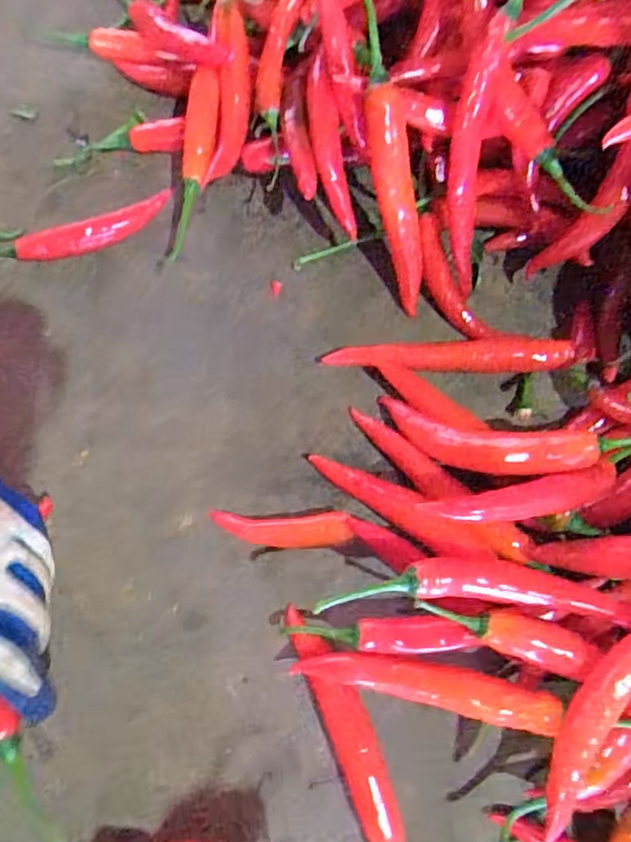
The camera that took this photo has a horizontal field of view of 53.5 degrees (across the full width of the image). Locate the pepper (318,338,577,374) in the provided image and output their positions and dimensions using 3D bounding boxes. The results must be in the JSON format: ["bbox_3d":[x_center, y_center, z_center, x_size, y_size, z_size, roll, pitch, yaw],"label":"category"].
[{"bbox_3d":[0.080,-0.038,0.385,0.147,0.022,0.017,0,74,-1],"label":"pepper"}]

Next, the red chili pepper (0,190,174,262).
[{"bbox_3d":[-0.159,-0.117,0.401,0.137,0.015,0.025,-19,75,-6],"label":"red chili pepper"}]

